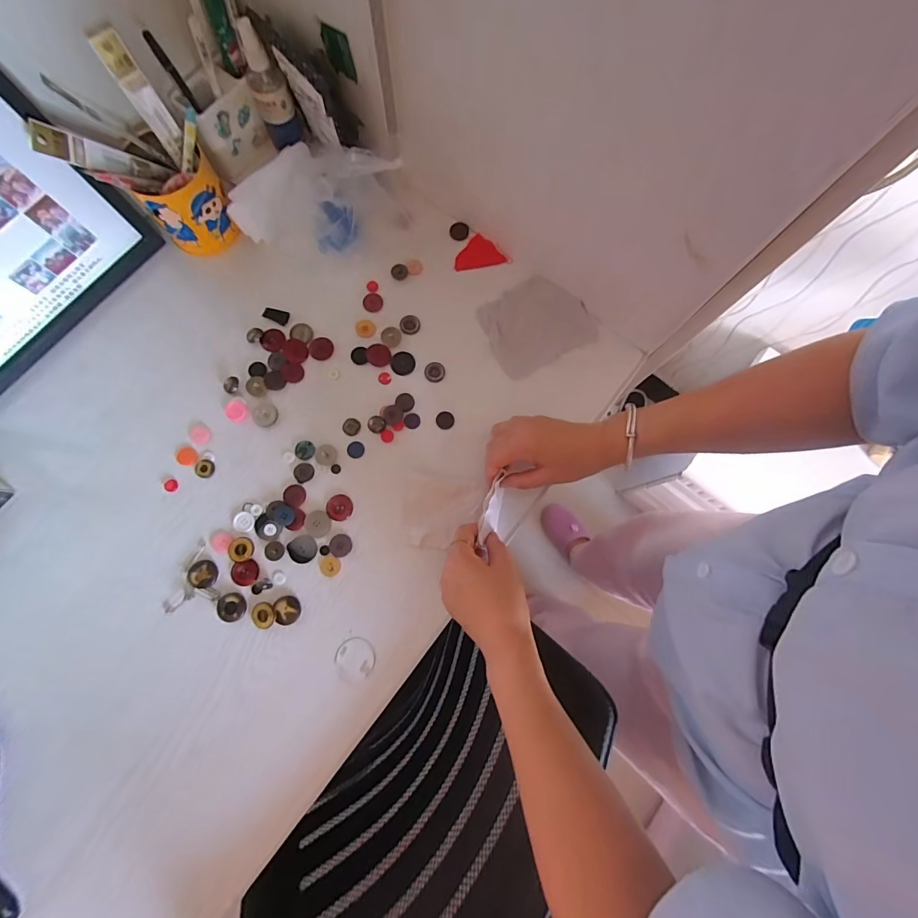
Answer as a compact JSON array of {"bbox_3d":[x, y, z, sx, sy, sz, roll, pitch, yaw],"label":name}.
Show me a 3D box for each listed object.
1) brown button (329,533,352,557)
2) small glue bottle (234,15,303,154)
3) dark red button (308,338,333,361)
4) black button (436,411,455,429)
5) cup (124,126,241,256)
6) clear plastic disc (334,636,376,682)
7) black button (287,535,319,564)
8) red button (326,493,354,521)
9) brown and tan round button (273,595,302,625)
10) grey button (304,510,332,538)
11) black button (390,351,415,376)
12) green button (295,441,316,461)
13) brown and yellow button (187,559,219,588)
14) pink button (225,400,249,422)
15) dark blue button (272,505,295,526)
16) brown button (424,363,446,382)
[{"bbox_3d":[-0.129,0.094,0.460,0.024,0.004,0.024,0,80,-1],"label":"brown button"},{"bbox_3d":[-0.214,-0.415,0.479,0.041,0.118,0.032,-20,81,-5],"label":"small glue bottle"},{"bbox_3d":[-0.164,-0.131,0.500,0.027,0.007,0.028,0,80,-1],"label":"dark red button"},{"bbox_3d":[-0.016,-0.045,0.493,0.021,0.004,0.021,0,80,-1],"label":"black button"},{"bbox_3d":[-0.312,-0.302,0.485,0.086,0.088,0.085,-9,80,-3],"label":"cup"},{"bbox_3d":[-0.107,0.207,0.438,0.040,0.004,0.041,16,80,1],"label":"clear plastic disc"},{"bbox_3d":[-0.168,0.097,0.456,0.030,0.004,0.029,0,80,-1],"label":"black button"},{"bbox_3d":[-0.133,0.054,0.469,0.029,0.004,0.029,0,80,-1],"label":"red button"},{"bbox_3d":[-0.180,0.159,0.444,0.026,0.006,0.028,0,80,-1],"label":"brown and tan round button"},{"bbox_3d":[-0.155,0.071,0.463,0.028,0.004,0.028,12,79,1],"label":"grey button"},{"bbox_3d":[-0.067,-0.114,0.505,0.029,0.004,0.029,0,80,-1],"label":"black button"},{"bbox_3d":[-0.175,-0.010,0.479,0.023,0.004,0.022,0,80,-1],"label":"green button"},{"bbox_3d":[-0.273,0.122,0.450,0.029,0.004,0.028,10,79,0],"label":"brown and yellow button"},{"bbox_3d":[-0.249,-0.054,0.472,0.027,0.004,0.022,35,81,5],"label":"pink button"},{"bbox_3d":[-0.191,0.061,0.461,0.022,0.005,0.022,0,80,-1],"label":"dark blue button"},{"bbox_3d":[-0.029,-0.103,0.502,0.024,0.004,0.024,9,79,0],"label":"brown button"}]

